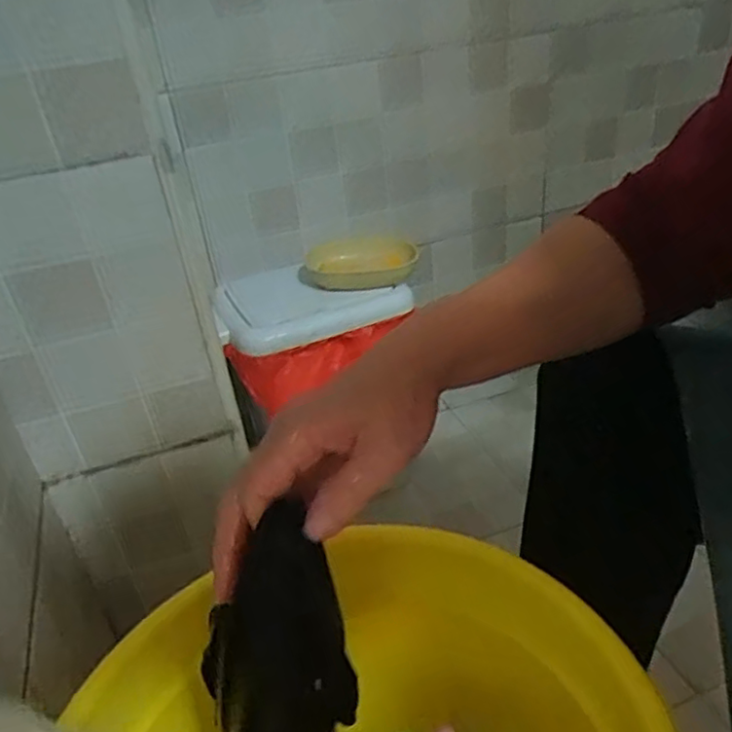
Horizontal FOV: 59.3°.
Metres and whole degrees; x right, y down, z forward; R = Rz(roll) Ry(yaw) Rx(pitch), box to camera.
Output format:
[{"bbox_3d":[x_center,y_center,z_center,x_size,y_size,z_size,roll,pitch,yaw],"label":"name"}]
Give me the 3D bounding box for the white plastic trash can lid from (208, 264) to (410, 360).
[{"bbox_3d":[-0.080,-0.094,0.872,0.233,0.034,0.181,-16,34,-15],"label":"white plastic trash can lid"}]

